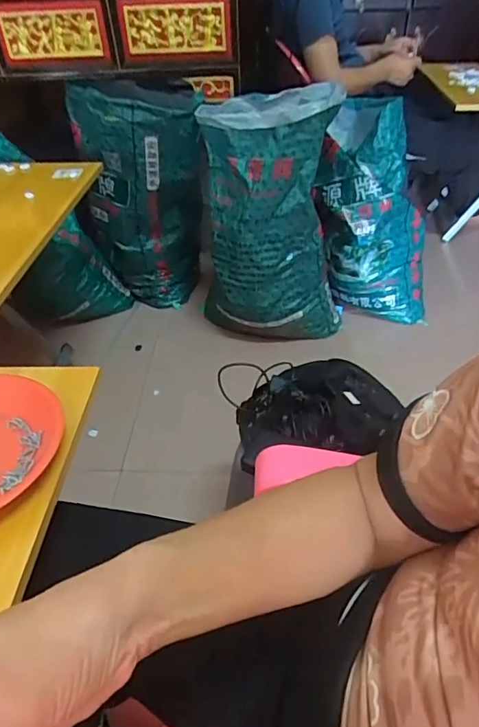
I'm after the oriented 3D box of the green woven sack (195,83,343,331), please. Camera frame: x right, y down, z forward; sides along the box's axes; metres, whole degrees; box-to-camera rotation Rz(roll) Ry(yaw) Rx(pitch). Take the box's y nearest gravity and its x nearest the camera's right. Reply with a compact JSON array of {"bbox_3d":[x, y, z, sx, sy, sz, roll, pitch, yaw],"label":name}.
[{"bbox_3d":[0.079,-0.322,1.212,0.333,0.585,0.212,1,42,2],"label":"green woven sack"}]

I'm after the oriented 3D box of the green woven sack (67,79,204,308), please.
[{"bbox_3d":[-0.256,-0.423,1.340,0.311,0.563,0.215,-7,42,-7],"label":"green woven sack"}]

